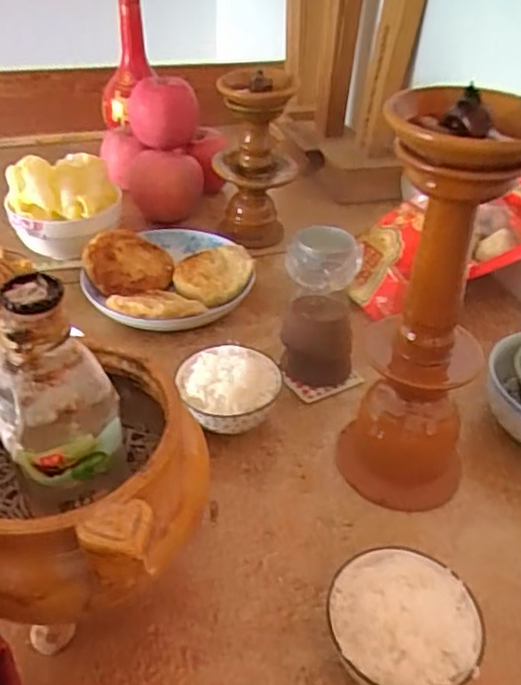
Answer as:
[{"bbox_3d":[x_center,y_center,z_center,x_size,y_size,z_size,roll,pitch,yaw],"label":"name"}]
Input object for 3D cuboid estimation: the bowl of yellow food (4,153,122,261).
[{"bbox_3d":[-0.212,-0.149,0.682,0.117,0.088,0.100,-12,40,-16],"label":"bowl of yellow food"}]

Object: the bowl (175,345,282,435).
[{"bbox_3d":[-0.026,0.044,0.513,0.081,0.056,0.074,1,38,-1],"label":"bowl"}]

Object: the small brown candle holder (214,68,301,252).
[{"bbox_3d":[-0.007,-0.218,0.746,0.095,0.190,0.098,1,38,-1],"label":"small brown candle holder"}]

